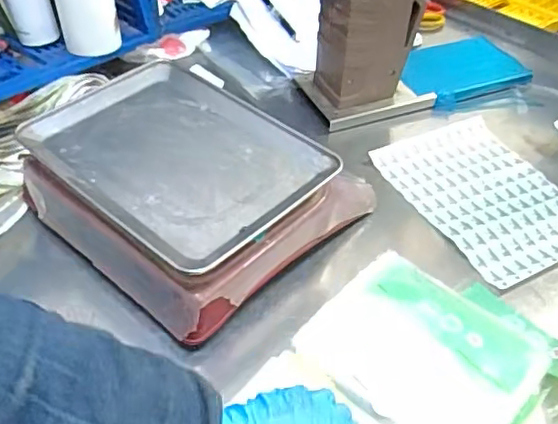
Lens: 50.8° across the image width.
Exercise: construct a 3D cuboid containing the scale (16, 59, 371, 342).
[{"bbox_3d":[-0.106,-0.048,0.723,0.334,0.092,0.302,33,52,28],"label":"scale"}]

